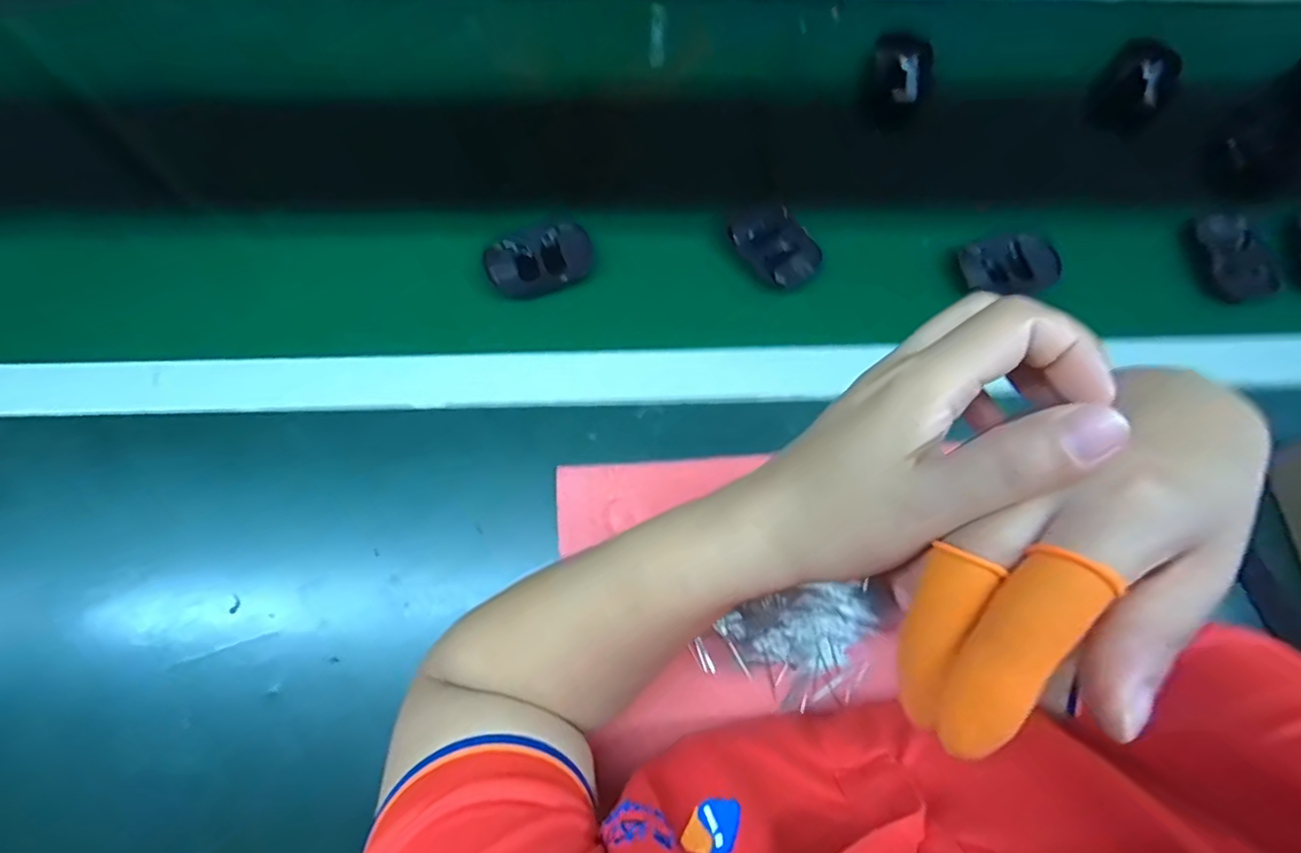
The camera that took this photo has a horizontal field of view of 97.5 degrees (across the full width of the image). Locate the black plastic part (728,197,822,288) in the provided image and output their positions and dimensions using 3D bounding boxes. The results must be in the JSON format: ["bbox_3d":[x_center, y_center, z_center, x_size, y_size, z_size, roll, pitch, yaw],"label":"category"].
[{"bbox_3d":[0.106,-0.154,0.482,0.053,0.019,0.077,-31,78,-12],"label":"black plastic part"}]

